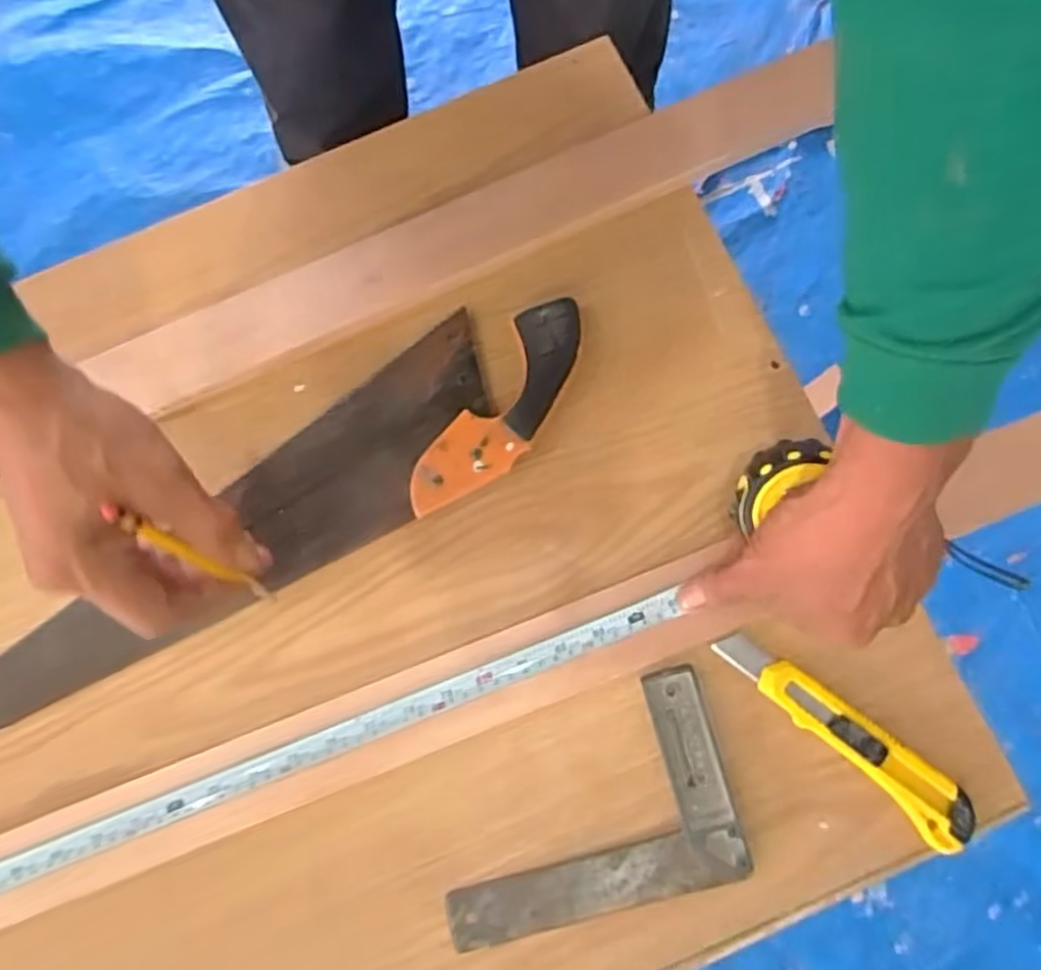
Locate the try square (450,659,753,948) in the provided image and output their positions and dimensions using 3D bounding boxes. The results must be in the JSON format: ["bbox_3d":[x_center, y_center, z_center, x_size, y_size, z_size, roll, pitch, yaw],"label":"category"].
[{"bbox_3d":[0.035,0.198,0.445,0.182,0.012,0.122,-17,80,-1],"label":"try square"}]

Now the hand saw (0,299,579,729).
[{"bbox_3d":[-0.173,0.022,0.498,0.484,0.040,0.106,-30,80,2],"label":"hand saw"}]

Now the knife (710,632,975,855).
[{"bbox_3d":[0.199,0.151,0.453,0.176,0.019,0.034,40,83,8],"label":"knife"}]

